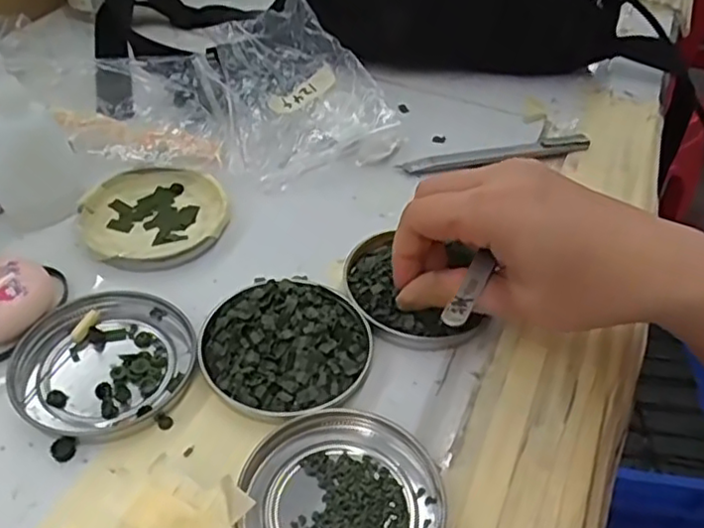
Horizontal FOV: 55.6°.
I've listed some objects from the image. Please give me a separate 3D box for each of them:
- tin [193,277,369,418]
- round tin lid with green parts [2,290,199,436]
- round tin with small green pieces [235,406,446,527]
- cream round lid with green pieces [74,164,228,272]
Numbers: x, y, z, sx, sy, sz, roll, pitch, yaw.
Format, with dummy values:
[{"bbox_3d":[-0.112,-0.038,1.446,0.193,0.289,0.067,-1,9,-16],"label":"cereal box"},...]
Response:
[{"bbox_3d":[-0.030,0.038,0.312,0.077,0.015,0.071,2,44,-2],"label":"tin"},{"bbox_3d":[-0.114,0.044,0.306,0.074,0.008,0.077,2,44,-2],"label":"round tin lid with green parts"},{"bbox_3d":[-0.003,0.093,0.262,0.077,0.010,0.073,2,44,-2],"label":"round tin with small green pieces"},{"bbox_3d":[-0.111,-0.028,0.377,0.079,0.009,0.080,2,44,-2],"label":"cream round lid with green pieces"}]

